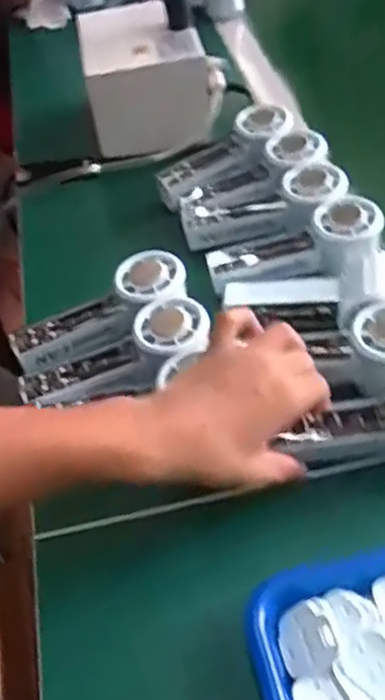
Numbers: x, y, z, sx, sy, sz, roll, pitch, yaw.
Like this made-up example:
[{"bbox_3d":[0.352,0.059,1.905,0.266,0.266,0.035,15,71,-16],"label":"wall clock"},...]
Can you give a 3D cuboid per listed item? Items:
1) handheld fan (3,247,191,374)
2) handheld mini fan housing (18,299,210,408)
[{"bbox_3d":[-0.076,-0.030,0.568,0.153,0.033,0.054,-31,50,2],"label":"handheld fan"},{"bbox_3d":[-0.058,0.010,0.533,0.152,0.033,0.057,-25,49,4],"label":"handheld mini fan housing"}]

